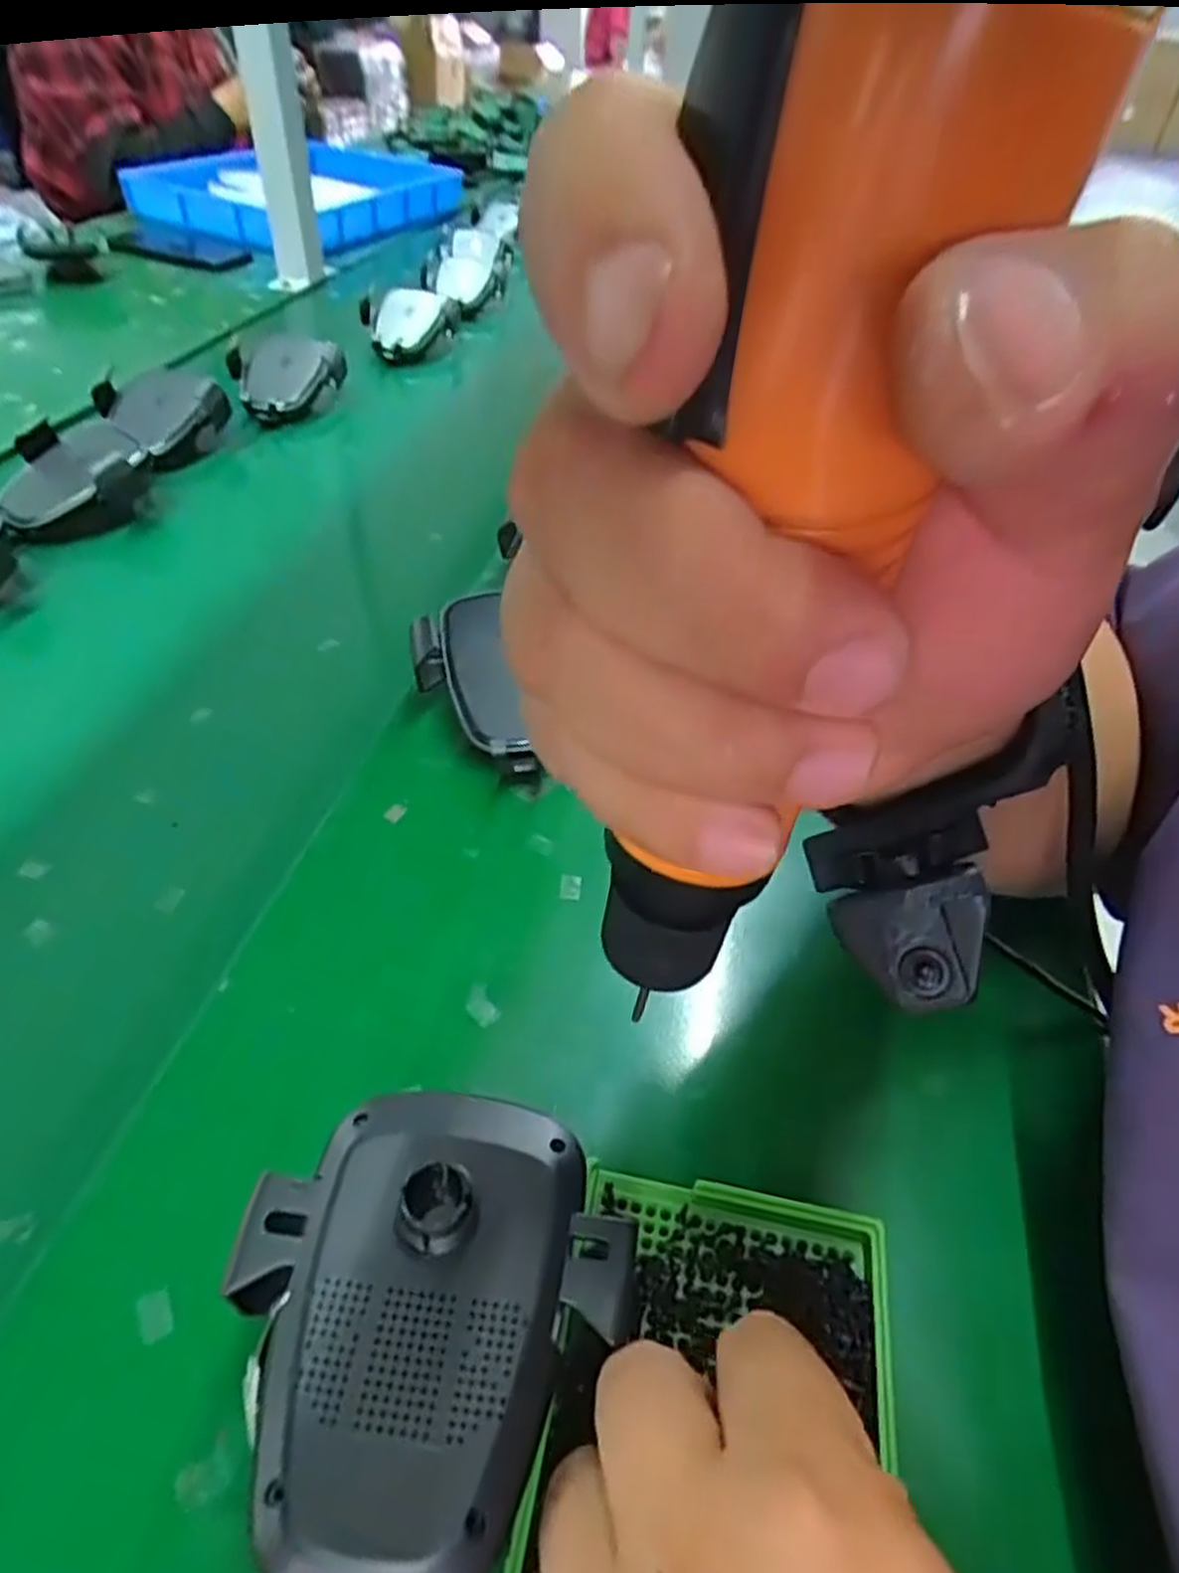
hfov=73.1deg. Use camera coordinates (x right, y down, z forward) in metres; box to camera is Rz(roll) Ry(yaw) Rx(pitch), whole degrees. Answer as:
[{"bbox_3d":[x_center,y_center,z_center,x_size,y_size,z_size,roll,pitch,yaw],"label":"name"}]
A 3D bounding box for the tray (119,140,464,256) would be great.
[{"bbox_3d":[-0.380,-0.813,1.086,0.294,0.072,0.369,21,48,15],"label":"tray"}]

